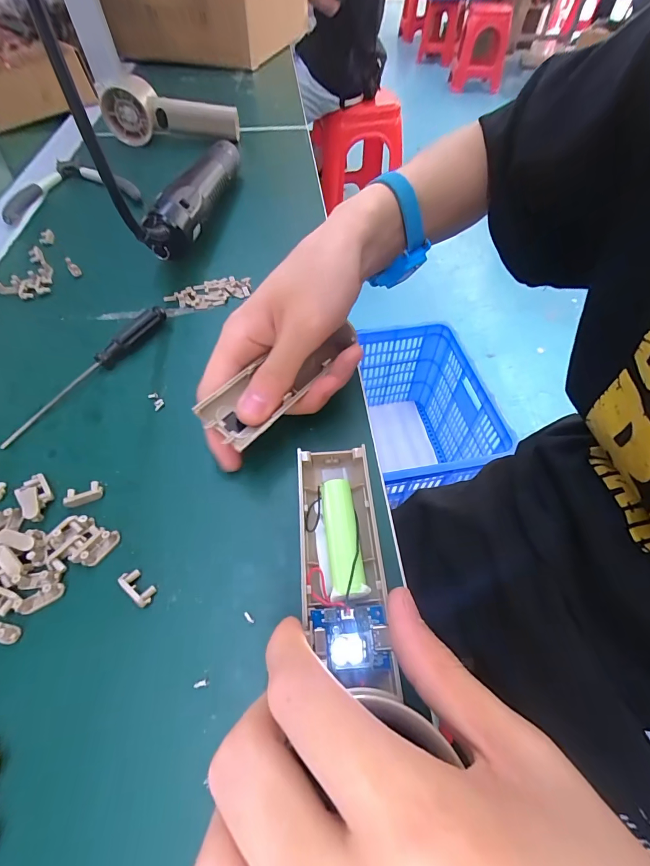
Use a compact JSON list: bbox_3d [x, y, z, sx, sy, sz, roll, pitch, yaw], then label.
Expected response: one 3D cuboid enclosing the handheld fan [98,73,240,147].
[{"bbox_3d":[-0.194,-0.406,0.463,0.158,0.058,0.051,9,56,3],"label":"handheld fan"}]

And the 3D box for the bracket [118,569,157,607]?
[{"bbox_3d":[-0.089,0.073,0.173,0.019,0.004,0.009,33,61,21],"label":"bracket"}]

